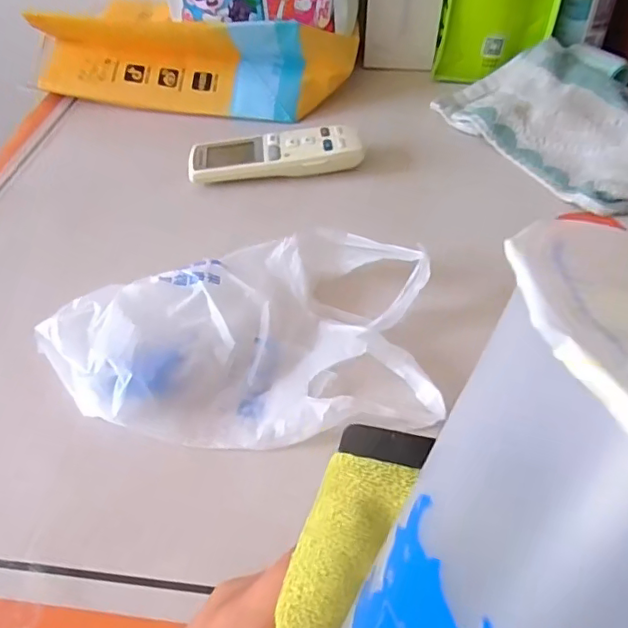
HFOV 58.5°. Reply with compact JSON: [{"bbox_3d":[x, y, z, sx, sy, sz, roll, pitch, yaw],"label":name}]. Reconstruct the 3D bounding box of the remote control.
[{"bbox_3d":[-0.034,-0.141,0.495,0.150,0.018,0.056,-3,48,0],"label":"remote control"}]

